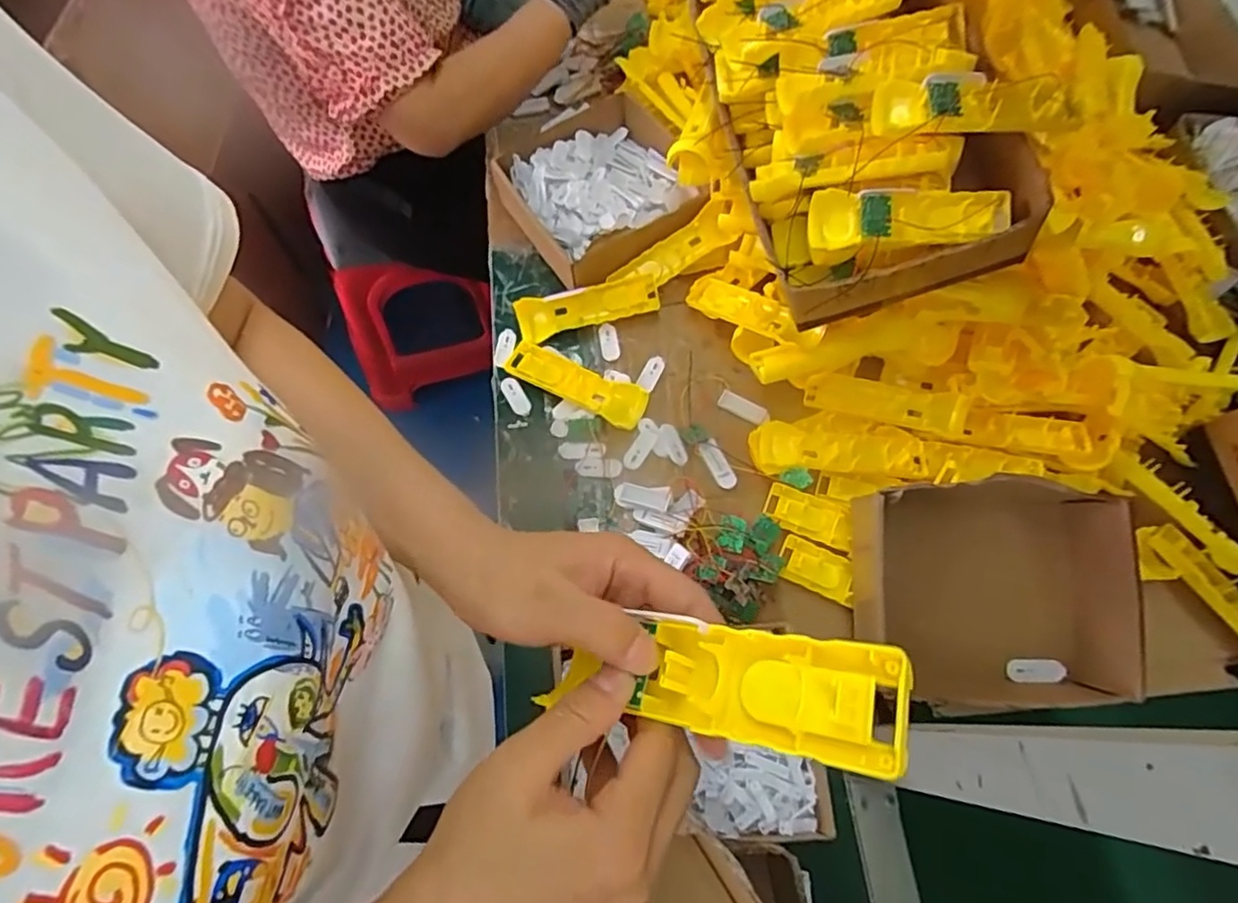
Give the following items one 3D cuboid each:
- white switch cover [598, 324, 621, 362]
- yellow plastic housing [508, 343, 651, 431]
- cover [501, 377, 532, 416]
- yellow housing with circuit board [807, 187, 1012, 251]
[{"bbox_3d":[-0.012,-0.125,0.728,0.021,0.012,0.042,-9,68,-5],"label":"white switch cover"},{"bbox_3d":[-0.049,-0.075,0.699,0.164,0.025,0.043,26,69,10],"label":"yellow plastic housing"},{"bbox_3d":[-0.115,-0.063,0.703,0.020,0.006,0.049,-33,71,-14],"label":"cover"},{"bbox_3d":[0.248,-0.198,0.542,0.162,0.028,0.048,0,95,6],"label":"yellow housing with circuit board"}]

